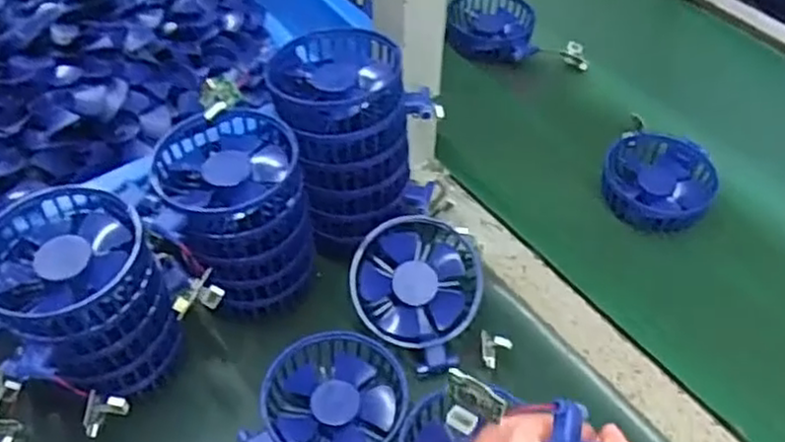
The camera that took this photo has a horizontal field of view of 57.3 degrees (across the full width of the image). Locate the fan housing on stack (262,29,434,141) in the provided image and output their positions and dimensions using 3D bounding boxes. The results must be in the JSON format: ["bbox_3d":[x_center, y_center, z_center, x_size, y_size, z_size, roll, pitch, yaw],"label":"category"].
[{"bbox_3d":[-0.035,-0.094,0.484,0.090,0.027,0.093,2,48,-2],"label":"fan housing on stack"}]

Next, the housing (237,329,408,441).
[{"bbox_3d":[-0.038,0.118,0.459,0.090,0.034,0.090,7,48,2],"label":"housing"}]

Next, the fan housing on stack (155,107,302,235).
[{"bbox_3d":[-0.105,-0.032,0.458,0.087,0.032,0.092,2,48,-2],"label":"fan housing on stack"}]

